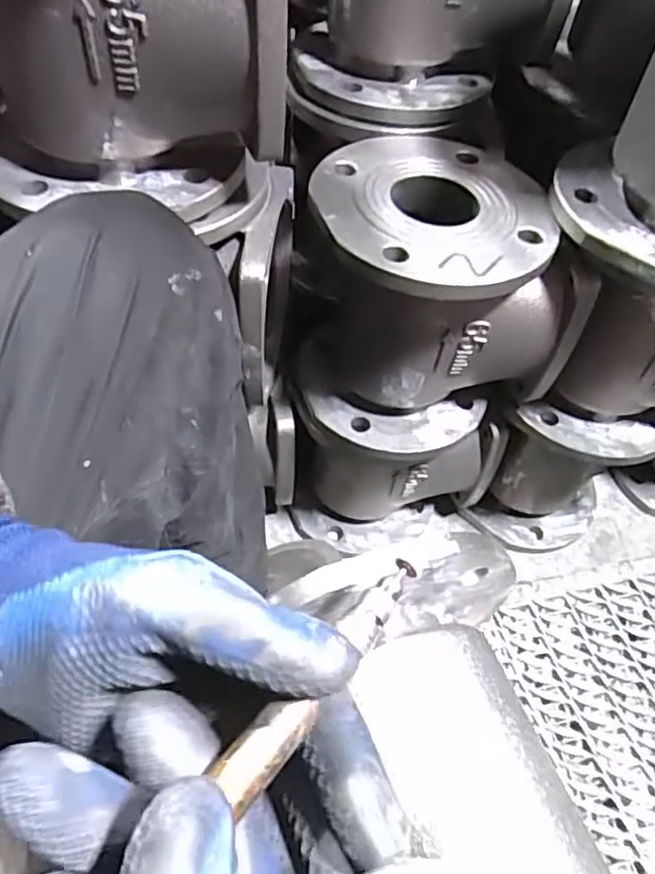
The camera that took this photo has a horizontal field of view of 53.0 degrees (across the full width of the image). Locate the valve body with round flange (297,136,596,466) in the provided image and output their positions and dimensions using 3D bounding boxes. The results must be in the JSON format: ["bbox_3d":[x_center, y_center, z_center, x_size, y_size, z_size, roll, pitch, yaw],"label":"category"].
[{"bbox_3d":[0.068,-0.126,0.555,0.183,0.196,0.218,-15,55,-15],"label":"valve body with round flange"}]

